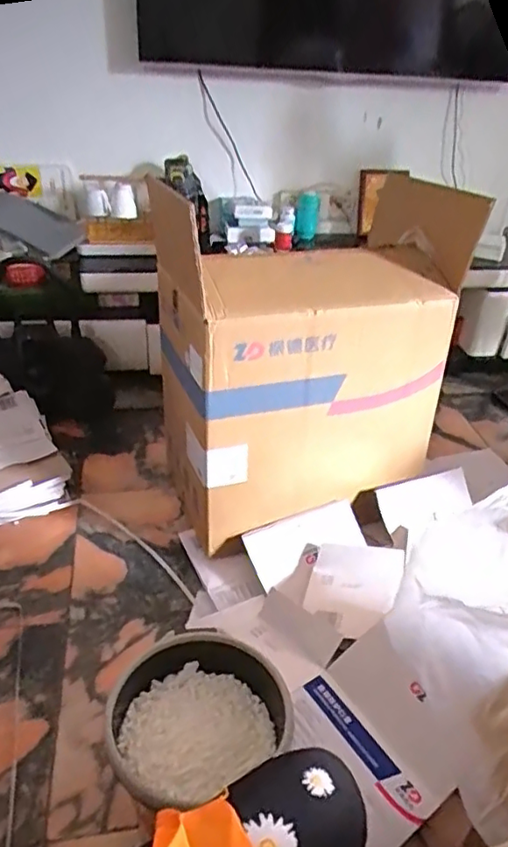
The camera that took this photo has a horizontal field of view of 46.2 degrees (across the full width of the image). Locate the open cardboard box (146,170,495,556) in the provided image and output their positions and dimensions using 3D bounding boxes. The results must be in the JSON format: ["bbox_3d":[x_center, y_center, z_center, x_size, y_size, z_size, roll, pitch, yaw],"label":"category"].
[{"bbox_3d":[0.105,-0.167,1.363,0.667,0.631,0.445,-10,36,-20],"label":"open cardboard box"}]

